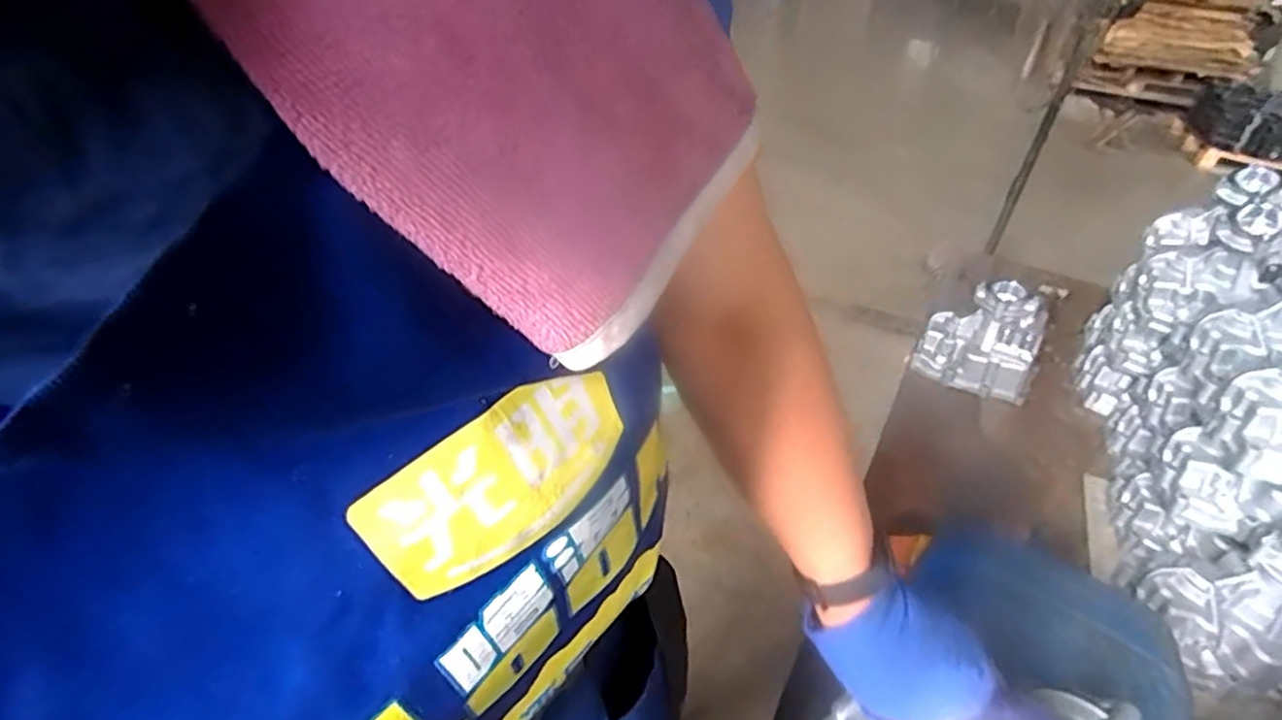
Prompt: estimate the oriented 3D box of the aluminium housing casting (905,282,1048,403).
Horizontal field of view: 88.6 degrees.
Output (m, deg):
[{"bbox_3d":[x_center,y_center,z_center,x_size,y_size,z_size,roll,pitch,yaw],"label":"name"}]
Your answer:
[{"bbox_3d":[0.712,-0.048,1.364,0.221,0.209,0.133,20,39,18],"label":"aluminium housing casting"}]

